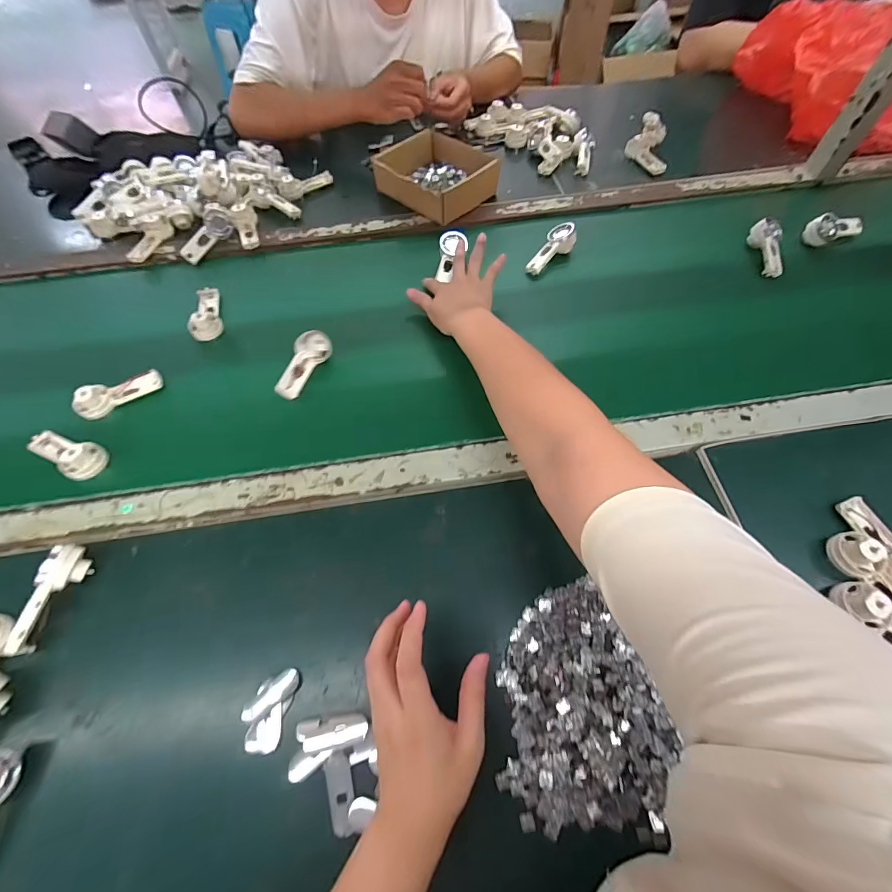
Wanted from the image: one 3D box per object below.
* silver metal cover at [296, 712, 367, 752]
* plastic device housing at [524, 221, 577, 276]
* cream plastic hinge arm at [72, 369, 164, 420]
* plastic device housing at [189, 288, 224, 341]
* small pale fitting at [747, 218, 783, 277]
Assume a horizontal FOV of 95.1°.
[{"bbox_3d":[-0.094,0.237,0.337,0.057,0.010,0.022,-6,61,-3],"label":"silver metal cover"},{"bbox_3d":[0.156,-0.293,0.612,0.040,0.024,0.094,41,84,20],"label":"plastic device housing"},{"bbox_3d":[-0.405,-0.068,0.504,0.094,0.035,0.026,-41,68,-20],"label":"cream plastic hinge arm"},{"bbox_3d":[-0.333,-0.191,0.570,0.036,0.026,0.092,-7,61,-4],"label":"plastic device housing"},{"bbox_3d":[0.478,-0.289,0.603,0.030,0.031,0.090,-3,79,-2],"label":"small pale fitting"}]

